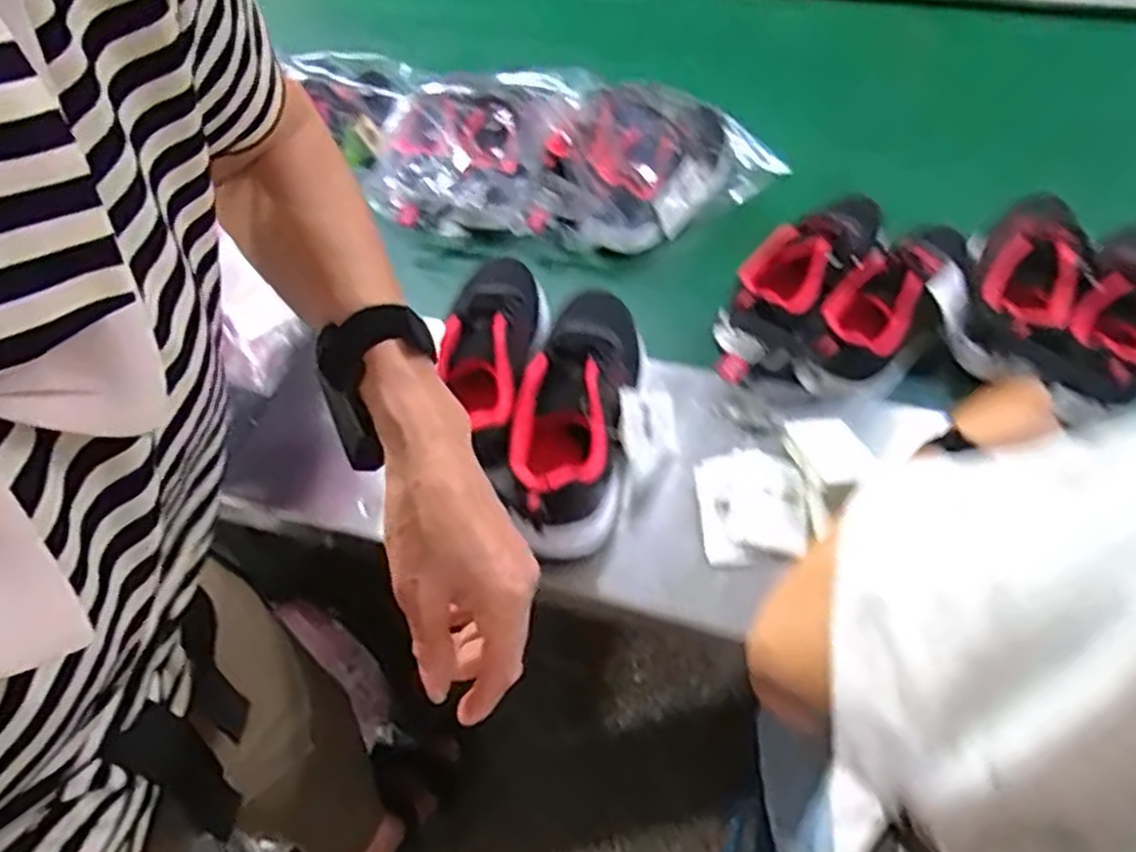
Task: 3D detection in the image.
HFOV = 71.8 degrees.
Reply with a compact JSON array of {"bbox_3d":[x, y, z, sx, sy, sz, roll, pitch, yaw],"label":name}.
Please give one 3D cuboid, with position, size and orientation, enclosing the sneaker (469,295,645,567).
[{"bbox_3d":[0.001,-0.010,0.651,0.099,0.099,0.241,7,54,10],"label":"sneaker"}]

